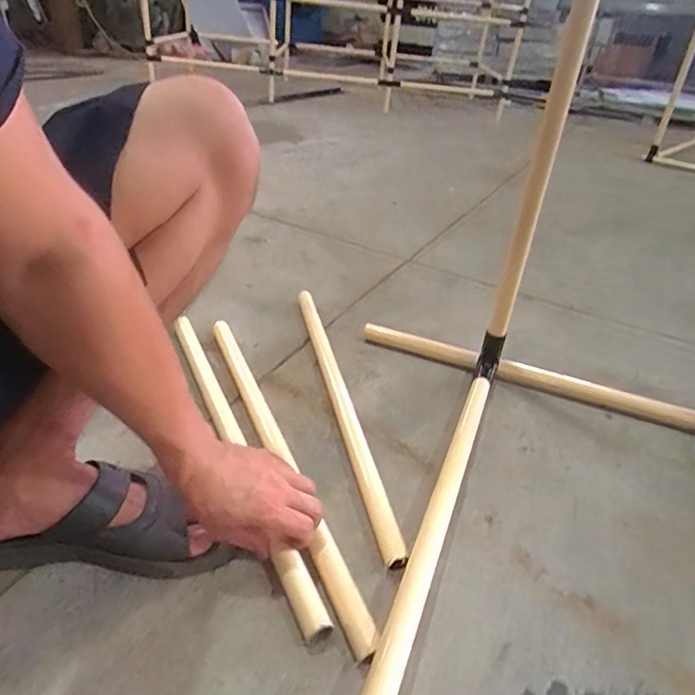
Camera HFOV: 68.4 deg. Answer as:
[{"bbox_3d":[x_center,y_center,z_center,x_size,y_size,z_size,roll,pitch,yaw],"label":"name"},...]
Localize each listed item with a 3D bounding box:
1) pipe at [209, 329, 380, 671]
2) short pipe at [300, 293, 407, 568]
[{"bbox_3d":[-0.101,0.122,0.674,0.036,0.030,0.572,-11,35,-24],"label":"pipe"},{"bbox_3d":[-0.013,0.067,0.751,0.027,0.024,0.557,-4,35,-15],"label":"short pipe"}]

